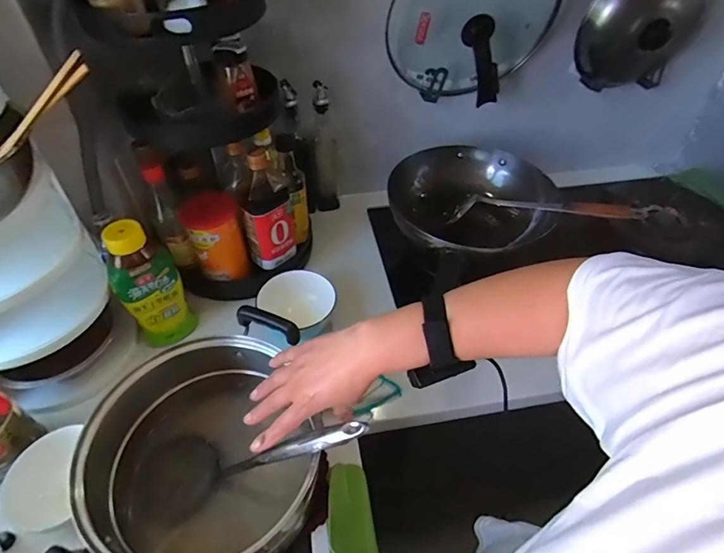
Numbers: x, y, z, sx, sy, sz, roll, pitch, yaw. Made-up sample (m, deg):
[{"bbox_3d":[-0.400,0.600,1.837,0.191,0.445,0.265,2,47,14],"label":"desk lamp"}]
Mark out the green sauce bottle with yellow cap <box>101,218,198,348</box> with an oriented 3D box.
[{"bbox_3d":[-0.341,0.018,0.703,0.075,0.227,0.073,4,48,4],"label":"green sauce bottle with yellow cap"}]

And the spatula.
[{"bbox_3d":[0.343,-0.121,0.766,0.362,0.032,0.067,7,47,25],"label":"spatula"}]

